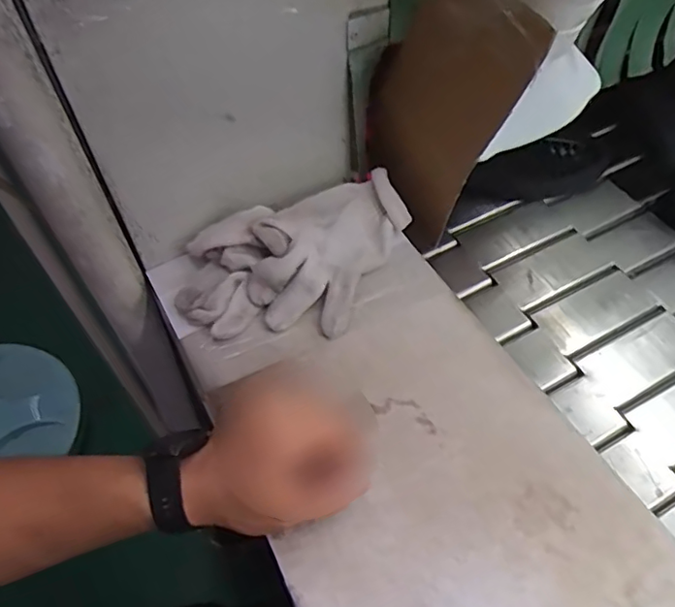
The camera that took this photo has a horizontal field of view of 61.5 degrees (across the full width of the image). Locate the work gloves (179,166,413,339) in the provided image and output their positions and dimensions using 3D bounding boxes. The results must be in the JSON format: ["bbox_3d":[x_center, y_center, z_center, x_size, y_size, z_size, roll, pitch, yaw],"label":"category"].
[{"bbox_3d":[-0.031,-0.040,0.528,0.228,0.055,0.134,-21,55,-12],"label":"work gloves"}]

